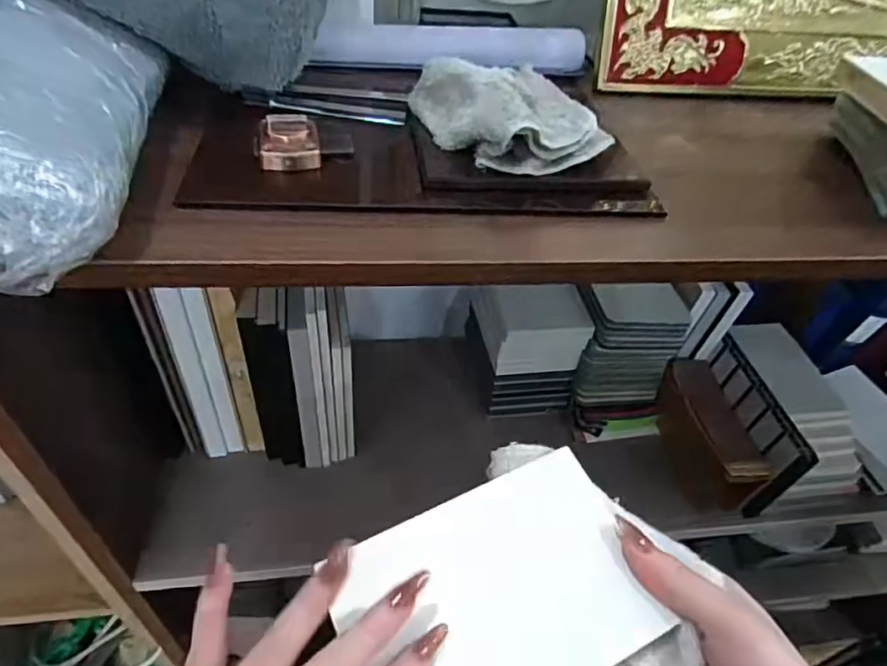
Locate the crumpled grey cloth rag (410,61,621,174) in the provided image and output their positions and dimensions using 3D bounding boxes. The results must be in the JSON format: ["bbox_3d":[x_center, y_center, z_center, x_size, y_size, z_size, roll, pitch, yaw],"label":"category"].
[{"bbox_3d":[0.043,-0.146,0.388,0.101,0.051,0.115,-16,48,-22],"label":"crumpled grey cloth rag"}]

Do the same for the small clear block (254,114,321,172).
[{"bbox_3d":[-0.099,-0.121,0.362,0.039,0.022,0.032,-4,45,-11],"label":"small clear block"}]

